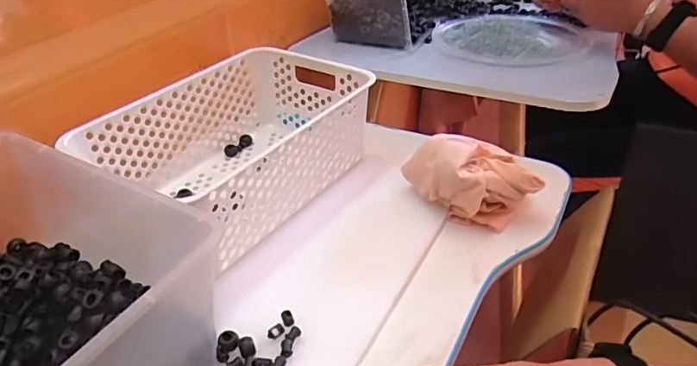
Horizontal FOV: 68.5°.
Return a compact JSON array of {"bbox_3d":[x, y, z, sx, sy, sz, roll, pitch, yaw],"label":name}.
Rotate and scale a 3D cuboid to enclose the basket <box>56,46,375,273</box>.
[{"bbox_3d":[-0.126,-0.041,0.598,0.209,0.113,0.292,19,42,28],"label":"basket"}]

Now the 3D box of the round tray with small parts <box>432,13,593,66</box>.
[{"bbox_3d":[0.255,-0.237,0.812,0.229,0.029,0.225,9,38,17],"label":"round tray with small parts"}]

